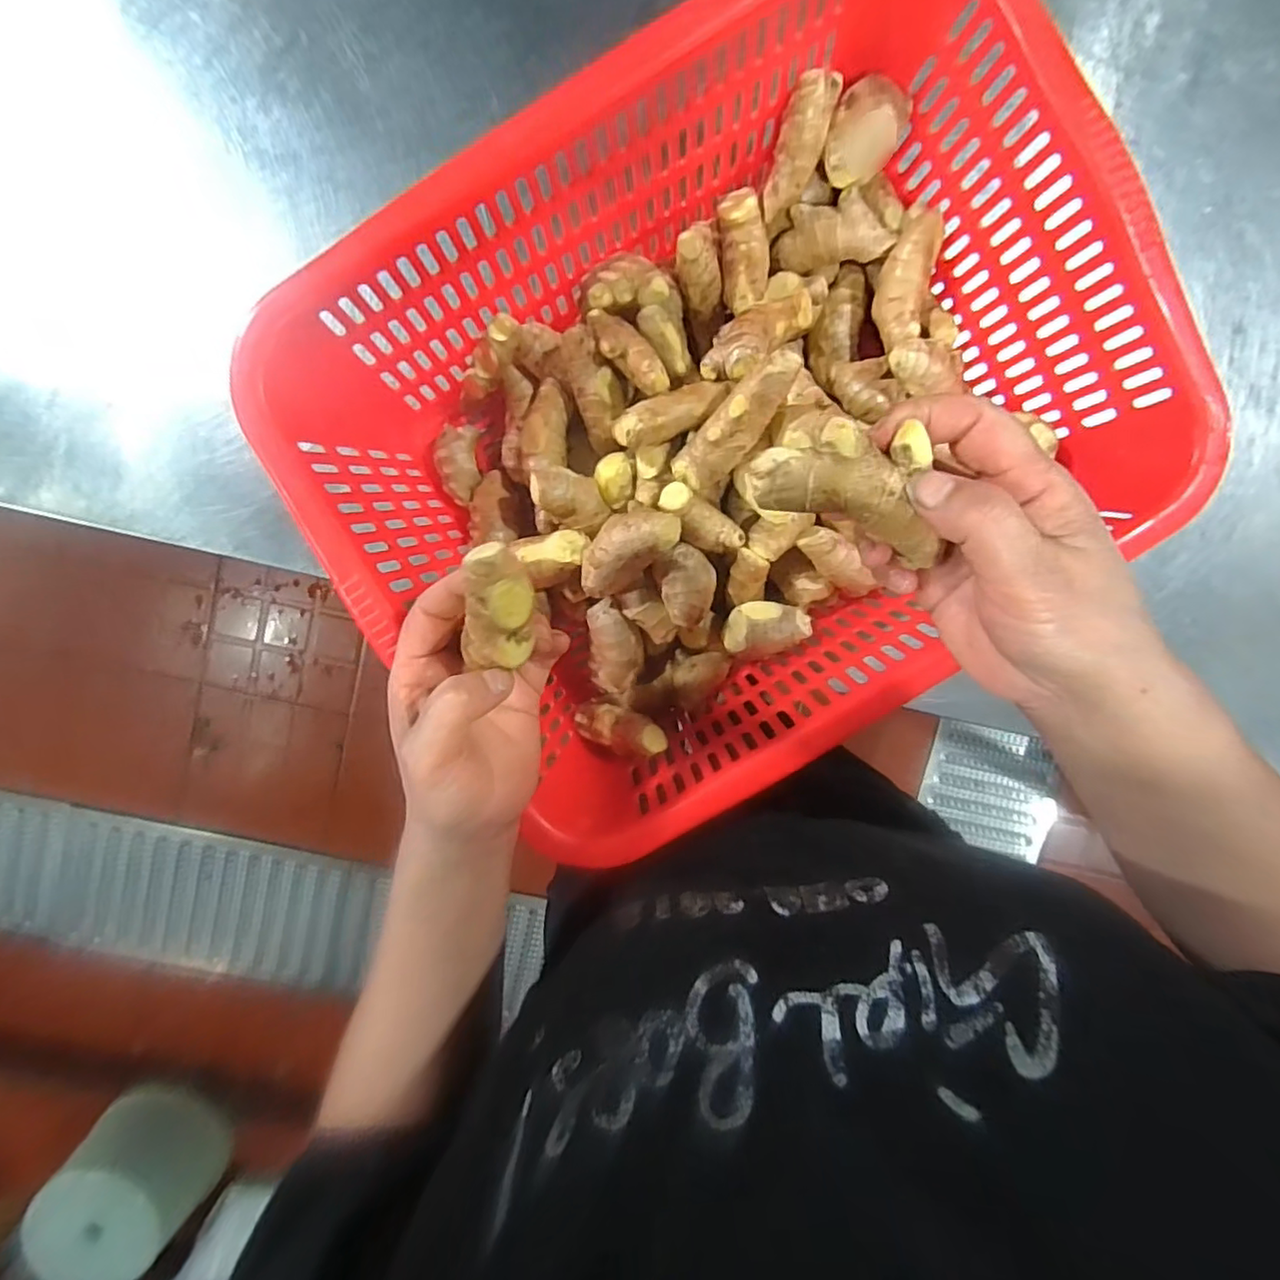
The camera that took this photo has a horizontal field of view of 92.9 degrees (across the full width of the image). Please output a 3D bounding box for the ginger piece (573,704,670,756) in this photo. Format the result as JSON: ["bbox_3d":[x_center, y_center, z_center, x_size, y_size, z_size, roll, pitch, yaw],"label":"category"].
[{"bbox_3d":[-0.013,0.056,0.392,0.075,0.017,0.024,12,99,43],"label":"ginger piece"}]

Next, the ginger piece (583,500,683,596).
[{"bbox_3d":[-0.009,-0.056,0.367,0.036,0.030,0.068,43,115,-9],"label":"ginger piece"}]

